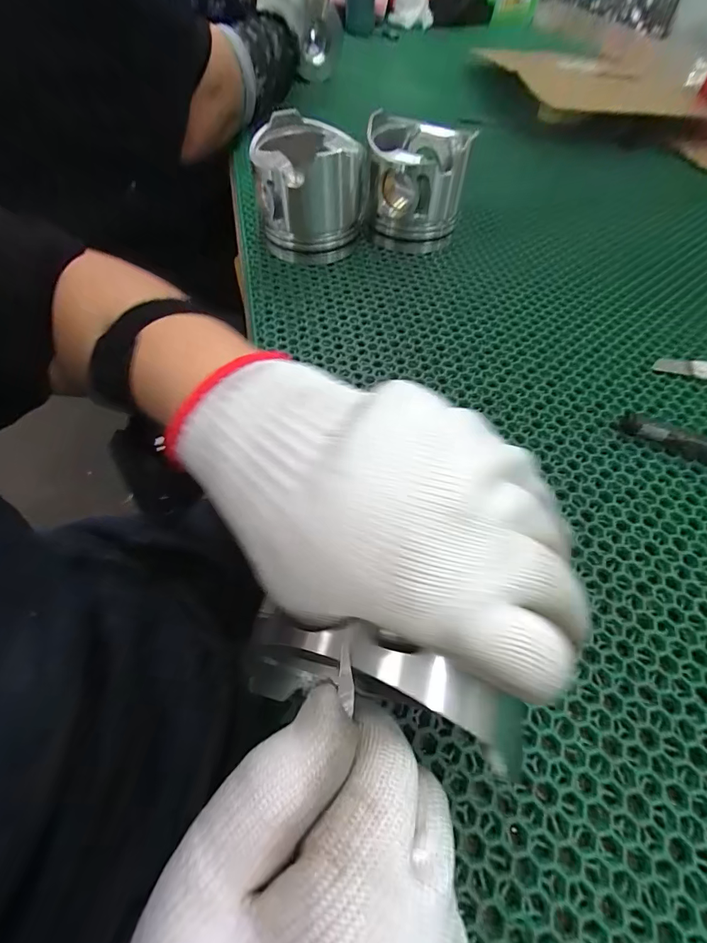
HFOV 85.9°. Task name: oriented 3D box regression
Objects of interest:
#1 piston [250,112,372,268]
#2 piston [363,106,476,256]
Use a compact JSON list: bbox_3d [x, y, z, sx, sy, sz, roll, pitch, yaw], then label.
[{"bbox_3d":[-0.043,-0.297,0.410,0.112,0.100,0.101,1,58,0],"label":"piston"},{"bbox_3d":[0.067,-0.317,0.425,0.104,0.098,0.109,2,58,1],"label":"piston"}]

